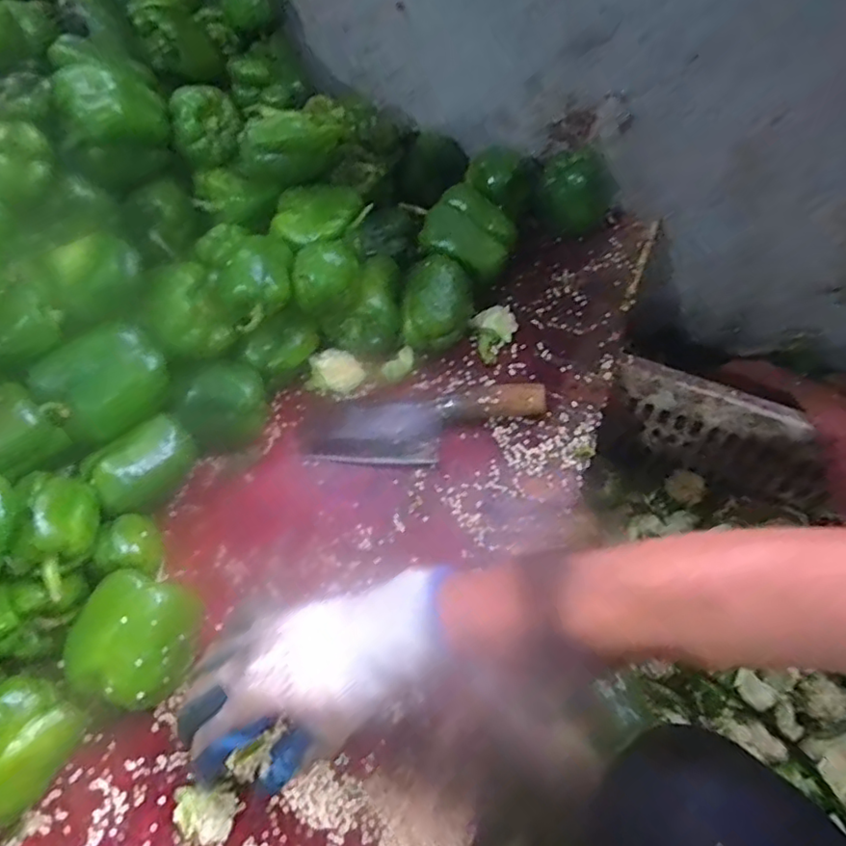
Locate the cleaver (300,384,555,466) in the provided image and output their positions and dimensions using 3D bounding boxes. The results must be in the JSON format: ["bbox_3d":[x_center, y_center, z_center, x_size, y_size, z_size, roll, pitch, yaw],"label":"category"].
[{"bbox_3d":[-0.003,-0.001,0.533,0.214,0.031,0.066,1,57,6],"label":"cleaver"}]

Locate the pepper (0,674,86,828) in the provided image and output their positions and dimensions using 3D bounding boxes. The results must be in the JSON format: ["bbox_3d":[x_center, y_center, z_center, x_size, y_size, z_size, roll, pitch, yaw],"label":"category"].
[{"bbox_3d":[-0.270,0.217,0.399,0.060,0.069,0.077,31,66,22],"label":"pepper"}]

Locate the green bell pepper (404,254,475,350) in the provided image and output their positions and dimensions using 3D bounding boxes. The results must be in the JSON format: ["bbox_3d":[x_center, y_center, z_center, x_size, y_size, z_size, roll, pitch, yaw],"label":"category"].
[{"bbox_3d":[0.017,-0.114,0.586,0.063,0.058,0.079,4,59,8],"label":"green bell pepper"}]

